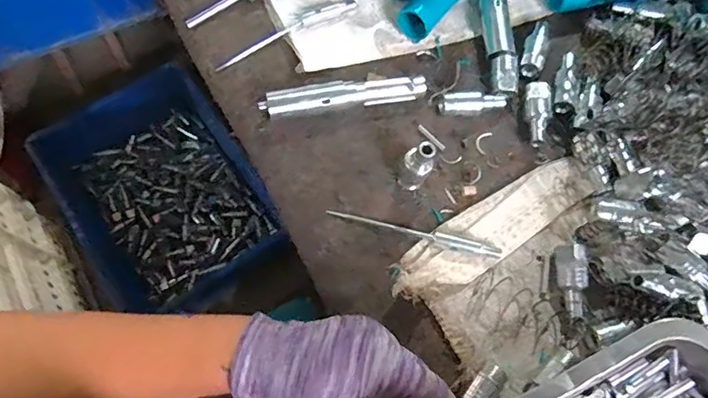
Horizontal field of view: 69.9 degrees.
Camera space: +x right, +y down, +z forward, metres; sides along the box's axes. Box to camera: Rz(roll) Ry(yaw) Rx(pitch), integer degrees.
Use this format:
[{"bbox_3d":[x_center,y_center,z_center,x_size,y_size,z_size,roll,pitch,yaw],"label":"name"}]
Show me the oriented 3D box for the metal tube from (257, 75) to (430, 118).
[{"bbox_3d":[-0.007,-0.082,0.399,0.128,0.021,0.021,-9,71,-5],"label":"metal tube"}]

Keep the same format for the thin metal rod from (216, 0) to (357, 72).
[{"bbox_3d":[-0.057,-0.141,0.427,0.128,0.006,0.014,-28,74,-11],"label":"thin metal rod"}]

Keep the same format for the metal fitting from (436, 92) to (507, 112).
[{"bbox_3d":[0.095,-0.076,0.405,0.054,0.013,0.016,-1,71,-2],"label":"metal fitting"}]

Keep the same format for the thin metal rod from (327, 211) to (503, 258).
[{"bbox_3d":[0.044,0.024,0.374,0.129,0.009,0.007,15,71,3],"label":"thin metal rod"}]

